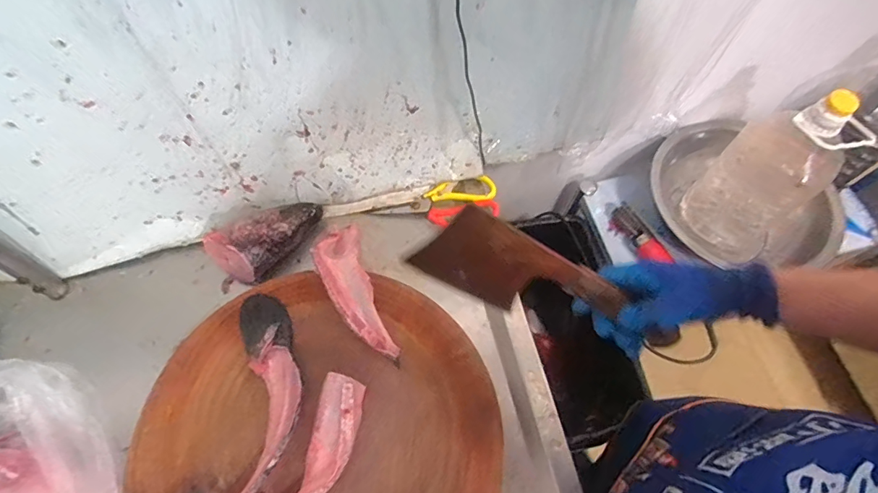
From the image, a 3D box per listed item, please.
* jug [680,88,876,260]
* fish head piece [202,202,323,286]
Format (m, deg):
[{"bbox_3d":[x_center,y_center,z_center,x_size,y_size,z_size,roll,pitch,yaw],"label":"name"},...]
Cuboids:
[{"bbox_3d":[0.604,-0.136,0.846,0.151,0.327,0.178,-39,72,-18],"label":"jug"},{"bbox_3d":[-0.244,-0.011,0.681,0.170,0.072,0.080,-32,70,-15],"label":"fish head piece"}]

